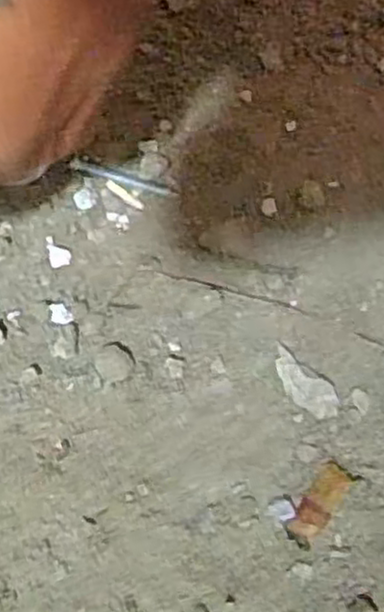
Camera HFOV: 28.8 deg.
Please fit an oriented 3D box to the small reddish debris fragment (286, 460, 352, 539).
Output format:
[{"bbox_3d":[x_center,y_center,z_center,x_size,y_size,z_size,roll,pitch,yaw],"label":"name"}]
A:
[{"bbox_3d":[0.044,0.066,0.254,0.011,0.004,0.028,31,66,17],"label":"small reddish debris fragment"}]

